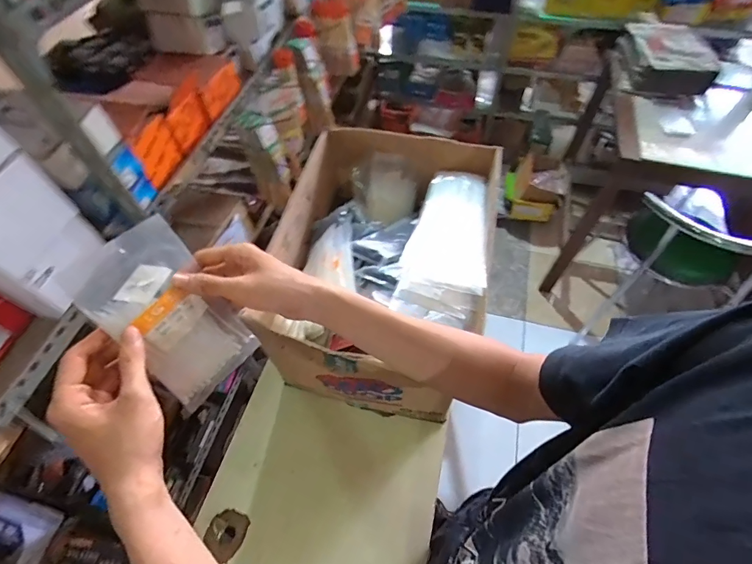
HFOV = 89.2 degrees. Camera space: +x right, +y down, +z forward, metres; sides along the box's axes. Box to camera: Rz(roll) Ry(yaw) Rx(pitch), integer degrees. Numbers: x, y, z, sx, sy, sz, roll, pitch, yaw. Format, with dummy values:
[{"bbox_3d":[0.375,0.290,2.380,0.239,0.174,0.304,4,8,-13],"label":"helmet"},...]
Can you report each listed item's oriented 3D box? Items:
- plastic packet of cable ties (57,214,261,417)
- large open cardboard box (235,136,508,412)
[{"bbox_3d":[-0.187,0.033,0.357,0.011,0.165,0.093,4,41,42],"label":"plastic packet of cable ties"},{"bbox_3d":[0.013,-0.024,0.744,0.345,0.291,0.472,10,57,8],"label":"large open cardboard box"}]

